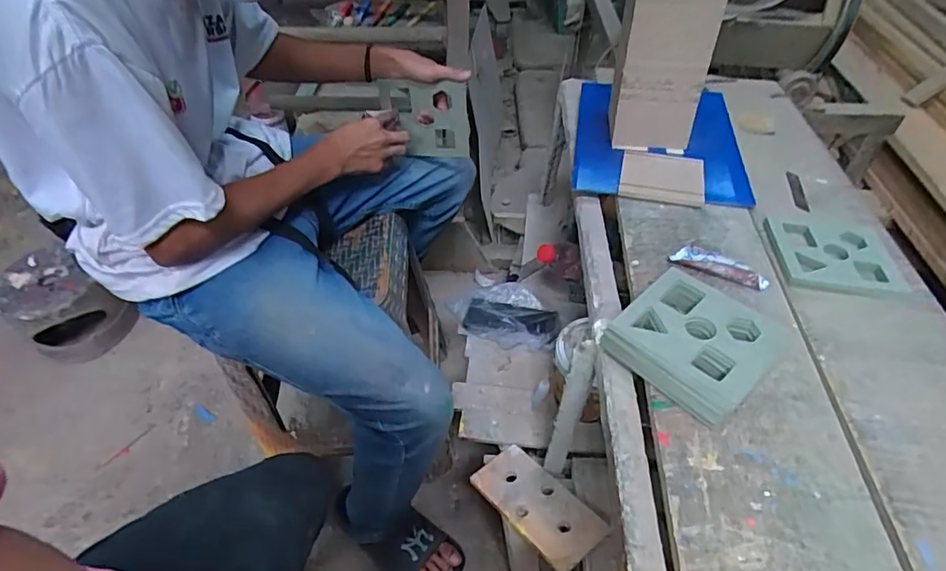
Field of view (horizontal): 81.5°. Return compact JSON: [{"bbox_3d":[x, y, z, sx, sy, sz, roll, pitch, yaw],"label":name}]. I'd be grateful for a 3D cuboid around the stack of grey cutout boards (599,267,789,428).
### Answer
[{"bbox_3d":[0.227,0.056,0.564,0.138,0.039,0.141,-31,54,-27],"label":"stack of grey cutout boards"}]

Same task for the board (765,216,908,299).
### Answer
[{"bbox_3d":[0.449,-0.040,0.682,0.141,0.012,0.132,7,46,5],"label":"board"}]

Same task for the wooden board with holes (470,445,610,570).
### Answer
[{"bbox_3d":[0.088,0.302,0.767,0.089,0.016,0.189,-33,42,-26],"label":"wooden board with holes"}]

